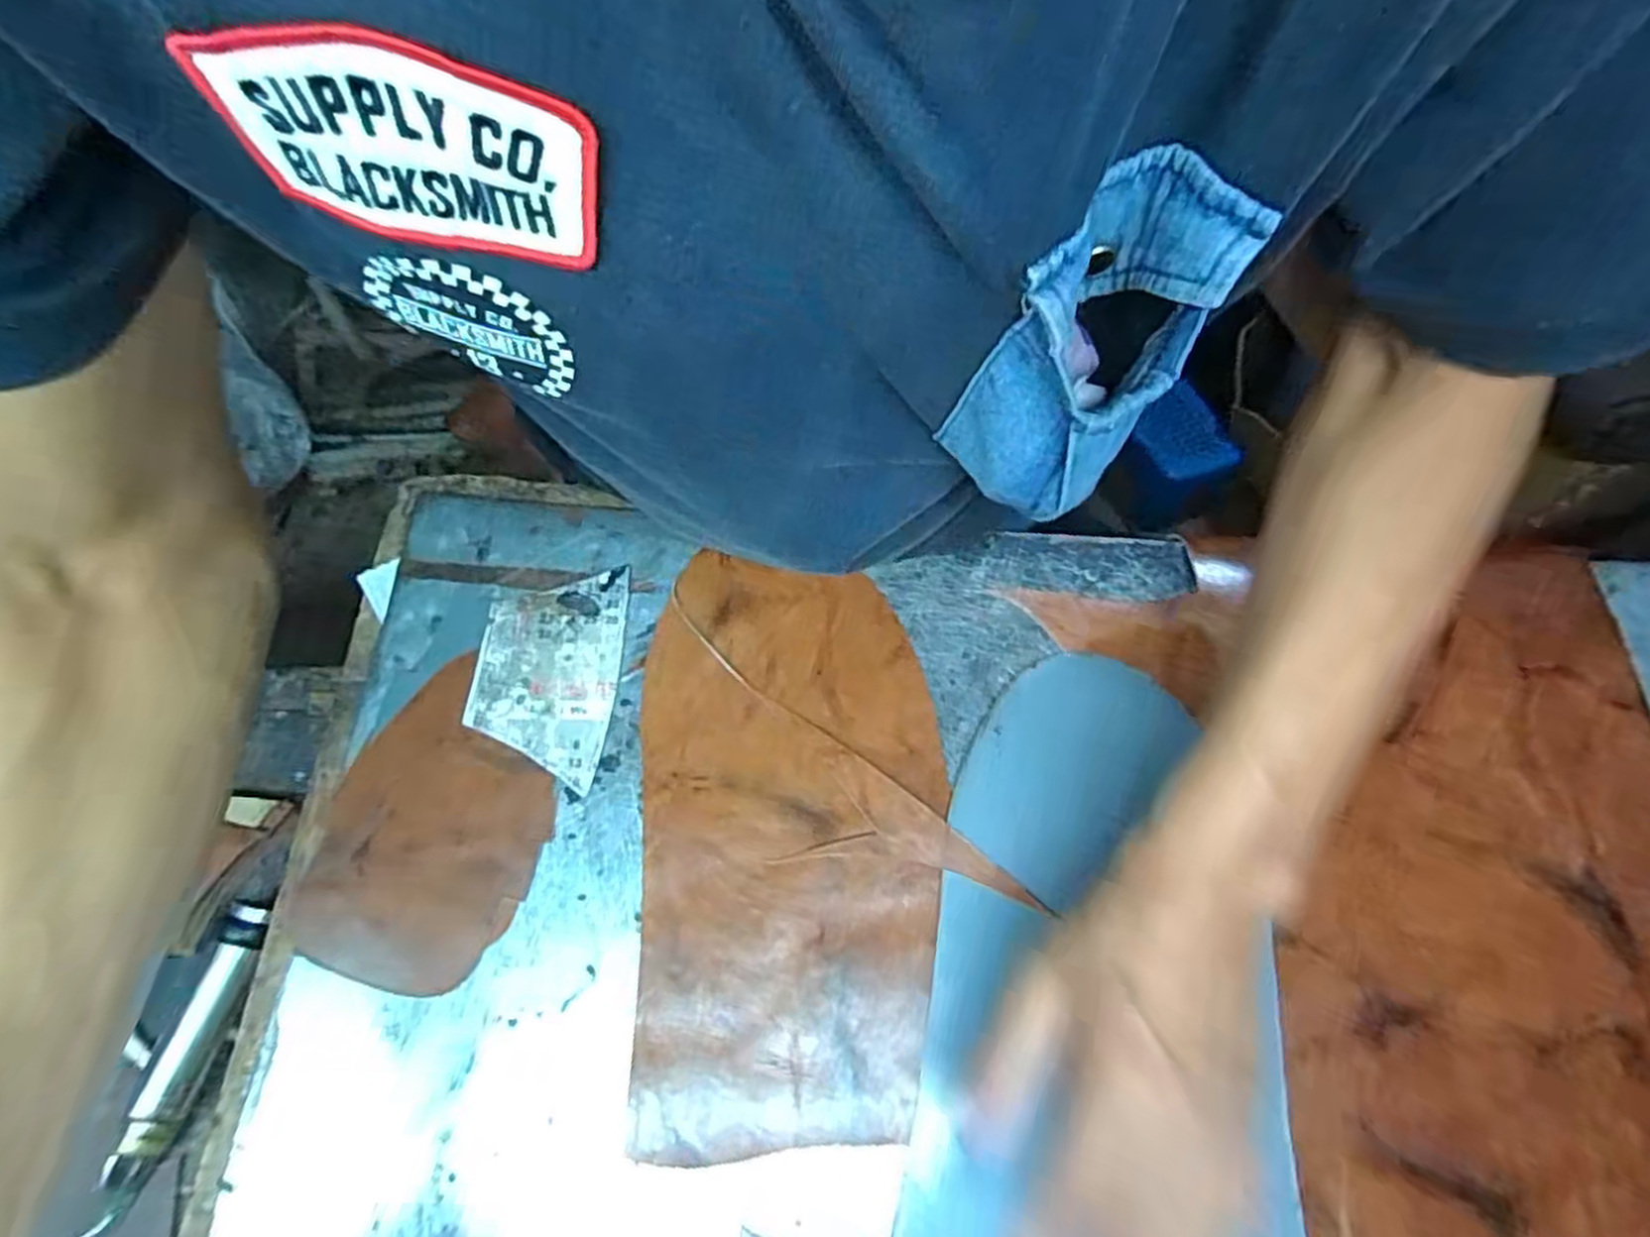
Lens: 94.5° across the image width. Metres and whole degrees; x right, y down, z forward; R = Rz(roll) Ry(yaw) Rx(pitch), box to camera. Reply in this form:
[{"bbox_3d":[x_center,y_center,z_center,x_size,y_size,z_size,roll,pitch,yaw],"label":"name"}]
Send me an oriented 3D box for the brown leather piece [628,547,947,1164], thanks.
[{"bbox_3d":[-0.017,0.099,0.377,0.146,0.009,0.272,-4,68,-1],"label":"brown leather piece"}]

